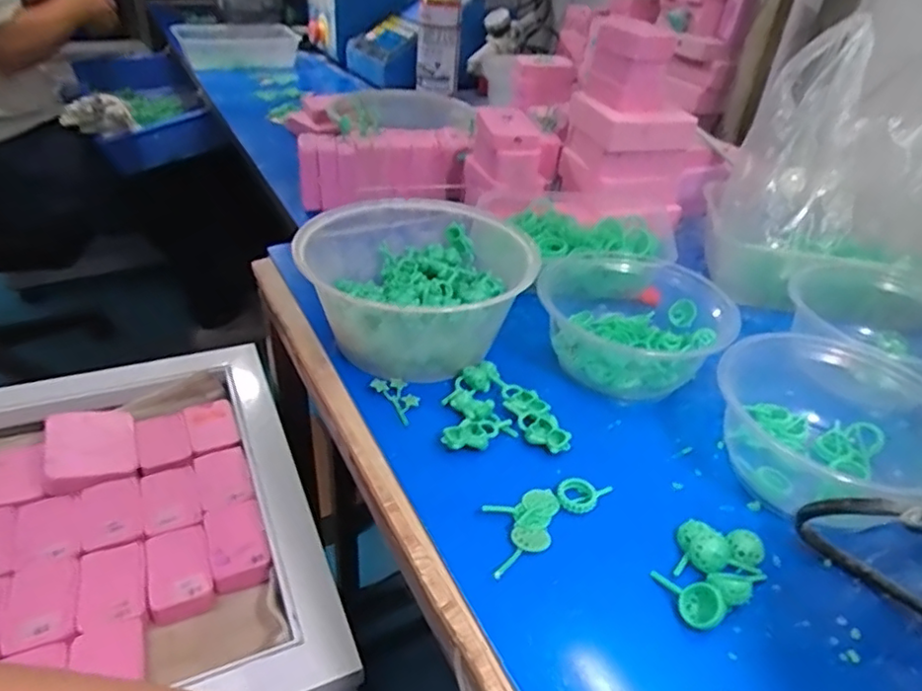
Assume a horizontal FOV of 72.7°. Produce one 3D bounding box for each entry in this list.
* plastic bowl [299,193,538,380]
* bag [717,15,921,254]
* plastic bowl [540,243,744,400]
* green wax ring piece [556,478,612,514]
[{"bbox_3d":[-0.034,-0.048,0.468,0.158,0.071,0.154,4,36,-3],"label":"plastic bowl"},{"bbox_3d":[0.317,-0.172,0.527,0.057,0.209,0.158,12,23,-50],"label":"bag"},{"bbox_3d":[0.130,-0.022,0.471,0.132,0.053,0.145,-10,39,-20],"label":"plastic bowl"},{"bbox_3d":[0.072,0.084,0.356,0.034,0.006,0.020,-6,38,-16],"label":"green wax ring piece"}]

